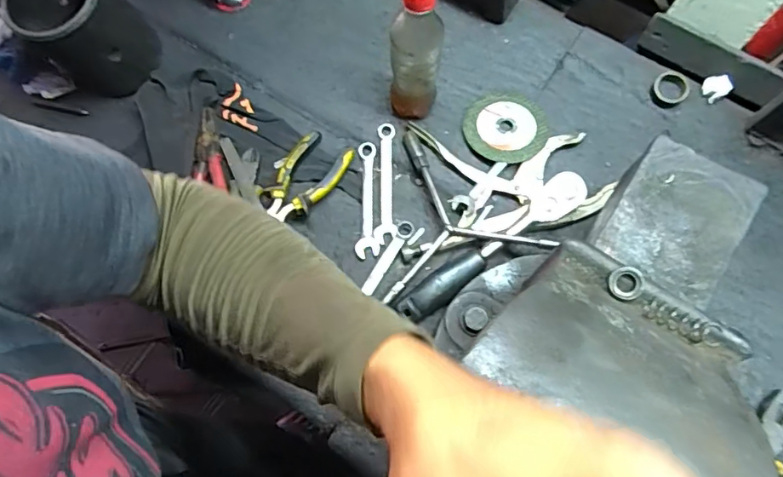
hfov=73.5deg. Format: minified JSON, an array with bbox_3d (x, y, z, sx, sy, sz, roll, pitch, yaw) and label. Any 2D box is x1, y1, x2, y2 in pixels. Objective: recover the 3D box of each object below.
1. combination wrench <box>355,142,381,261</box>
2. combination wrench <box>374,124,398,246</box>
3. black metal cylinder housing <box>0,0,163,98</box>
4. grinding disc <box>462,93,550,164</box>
[{"bbox_3d":[-0.026,-0.045,0.605,0.027,0.006,0.142,0,73,2],"label":"combination wrench"},{"bbox_3d":[-0.006,-0.063,0.599,0.023,0.012,0.141,0,73,2],"label":"combination wrench"},{"bbox_3d":[-0.356,-0.245,0.616,0.110,0.140,0.127,-39,76,-9],"label":"black metal cylinder housing"},{"bbox_3d":[0.136,-0.132,0.621,0.094,0.010,0.093,0,73,1],"label":"grinding disc"}]

